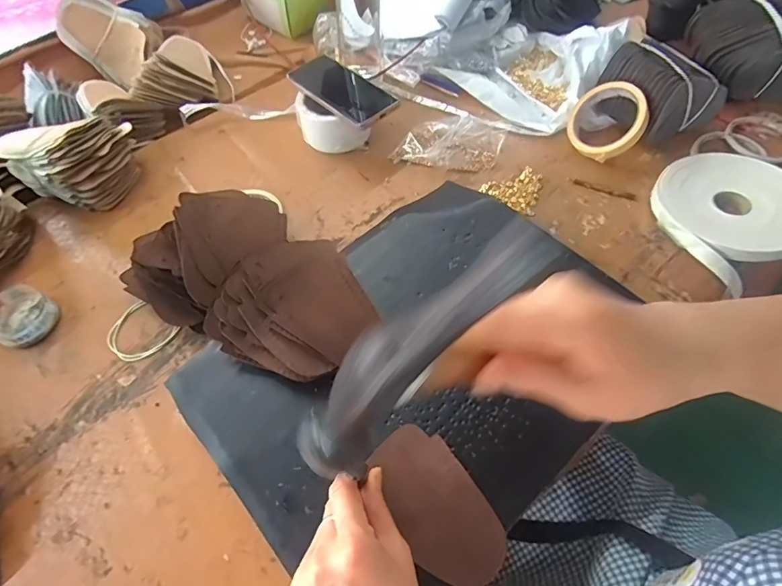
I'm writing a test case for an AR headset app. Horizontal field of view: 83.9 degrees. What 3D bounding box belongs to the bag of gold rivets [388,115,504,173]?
[{"bbox_3d":[0.082,-0.213,0.605,0.146,0.015,0.095,6,58,6],"label":"bag of gold rivets"}]

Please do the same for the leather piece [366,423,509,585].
[{"bbox_3d":[0.037,0.167,0.349,0.068,0.009,0.123,-29,63,-14],"label":"leather piece"}]

